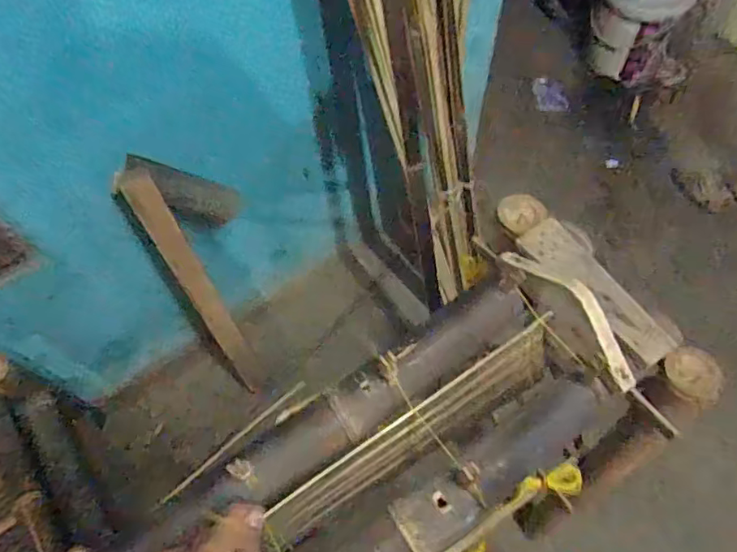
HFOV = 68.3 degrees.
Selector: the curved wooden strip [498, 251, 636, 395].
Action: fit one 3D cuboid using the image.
[{"bbox_3d":[0.221,0.031,0.592,0.025,0.054,0.200,-30,62,-13],"label":"curved wooden strip"}]

